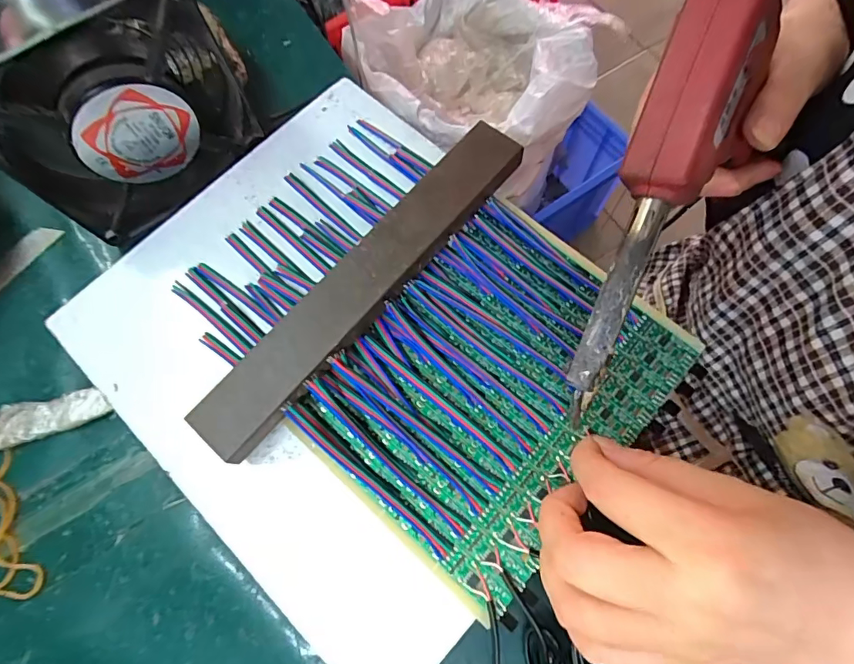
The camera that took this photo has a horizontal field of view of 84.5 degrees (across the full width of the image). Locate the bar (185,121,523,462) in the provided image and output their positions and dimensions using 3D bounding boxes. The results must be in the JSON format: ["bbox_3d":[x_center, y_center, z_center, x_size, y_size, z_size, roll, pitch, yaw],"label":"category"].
[{"bbox_3d":[-0.028,-0.025,0.235,0.033,0.021,0.205,39,76,13],"label":"bar"}]

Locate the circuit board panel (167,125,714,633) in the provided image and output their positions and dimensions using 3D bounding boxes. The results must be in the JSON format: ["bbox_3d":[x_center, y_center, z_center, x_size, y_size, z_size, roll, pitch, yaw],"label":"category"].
[{"bbox_3d":[-0.001,-0.005,0.238,0.220,0.009,0.160,41,76,13],"label":"circuit board panel"}]

